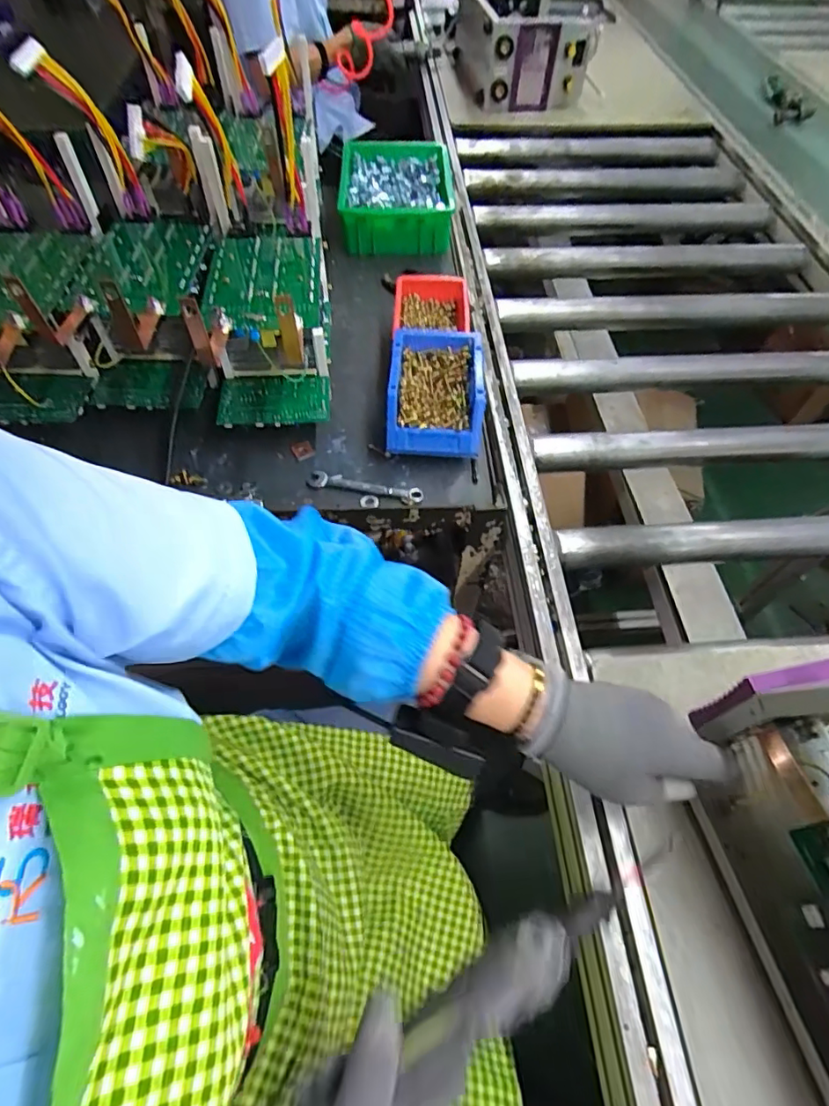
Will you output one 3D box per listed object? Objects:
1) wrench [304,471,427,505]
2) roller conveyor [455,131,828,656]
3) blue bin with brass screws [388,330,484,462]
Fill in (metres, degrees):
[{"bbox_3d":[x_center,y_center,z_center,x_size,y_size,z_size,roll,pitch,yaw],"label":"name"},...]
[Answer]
[{"bbox_3d":[-0.054,-0.073,0.613,0.128,0.012,0.022,12,57,6],"label":"wrench"},{"bbox_3d":[0.442,-0.448,0.945,0.656,0.085,1.115,-4,57,-4],"label":"roller conveyor"},{"bbox_3d":[0.024,-0.186,0.650,0.105,0.074,0.152,4,57,1],"label":"blue bin with brass screws"}]

